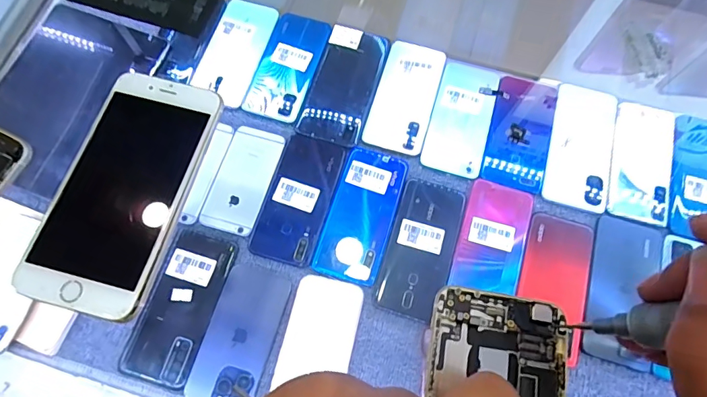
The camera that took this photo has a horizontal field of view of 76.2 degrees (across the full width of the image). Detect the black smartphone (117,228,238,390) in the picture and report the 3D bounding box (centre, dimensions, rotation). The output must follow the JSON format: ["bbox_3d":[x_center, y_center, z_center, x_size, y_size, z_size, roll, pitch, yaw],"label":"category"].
[{"bbox_3d":[-0.190,0.117,0.497,0.075,0.009,0.163,18,71,5],"label":"black smartphone"}]

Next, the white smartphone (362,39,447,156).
[{"bbox_3d":[0.069,-0.136,0.587,0.076,0.004,0.160,16,71,5],"label":"white smartphone"}]

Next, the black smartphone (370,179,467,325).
[{"bbox_3d":[0.079,0.053,0.522,0.073,0.005,0.155,17,71,5],"label":"black smartphone"}]

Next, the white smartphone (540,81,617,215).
[{"bbox_3d":[0.287,-0.067,0.567,0.078,0.006,0.169,16,71,4],"label":"white smartphone"}]

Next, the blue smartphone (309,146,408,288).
[{"bbox_3d":[0.010,0.018,0.536,0.076,0.005,0.162,18,71,5],"label":"blue smartphone"}]

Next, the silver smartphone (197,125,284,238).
[{"bbox_3d":[-0.133,-0.024,0.549,0.066,0.005,0.135,17,71,5],"label":"silver smartphone"}]

